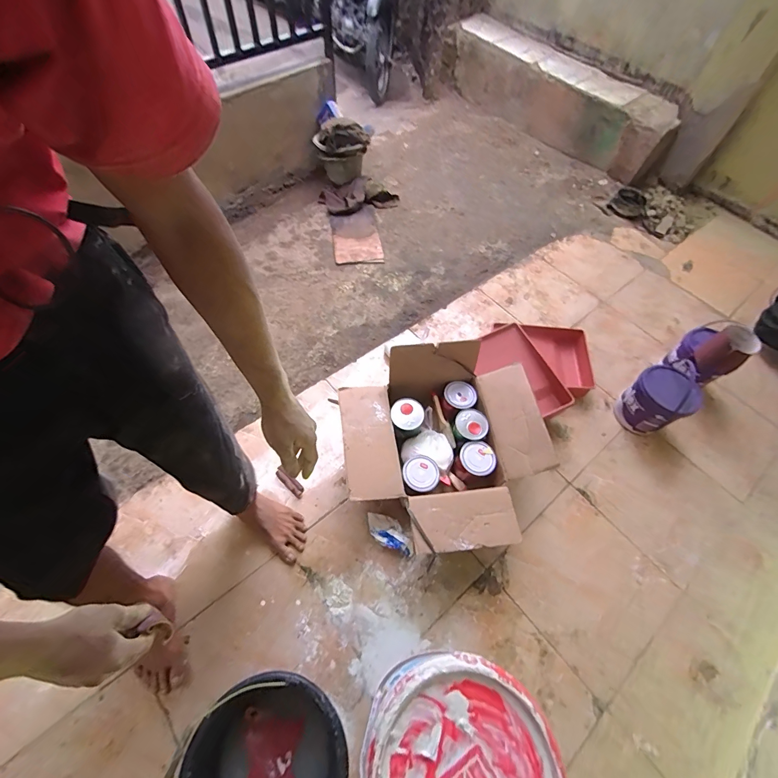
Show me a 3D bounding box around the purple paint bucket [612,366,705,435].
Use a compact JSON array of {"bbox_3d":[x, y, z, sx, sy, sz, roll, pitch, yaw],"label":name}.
[{"bbox_3d":[0.923,0.037,1.297,0.195,0.205,0.178,2,59,-3],"label":"purple paint bucket"}]

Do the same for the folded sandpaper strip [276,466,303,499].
[{"bbox_3d":[-0.302,0.284,1.144,0.112,0.020,0.031,36,63,17],"label":"folded sandpaper strip"}]

